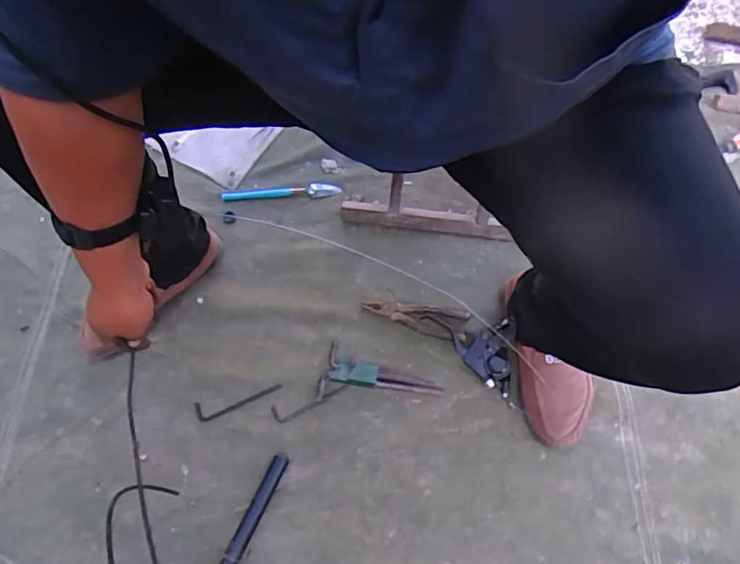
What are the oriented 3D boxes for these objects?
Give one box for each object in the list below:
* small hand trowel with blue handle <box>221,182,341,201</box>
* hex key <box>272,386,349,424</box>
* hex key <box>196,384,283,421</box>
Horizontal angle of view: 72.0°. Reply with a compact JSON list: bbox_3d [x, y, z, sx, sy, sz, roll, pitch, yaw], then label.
[{"bbox_3d":[-0.157,-0.162,0.906,0.203,0.025,0.025,-7,66,-2],"label":"small hand trowel with blue handle"},{"bbox_3d":[-0.085,0.181,0.750,0.113,0.004,0.028,-15,66,-9],"label":"hex key"},{"bbox_3d":[-0.194,0.175,0.752,0.126,0.004,0.029,-16,66,-10],"label":"hex key"}]

